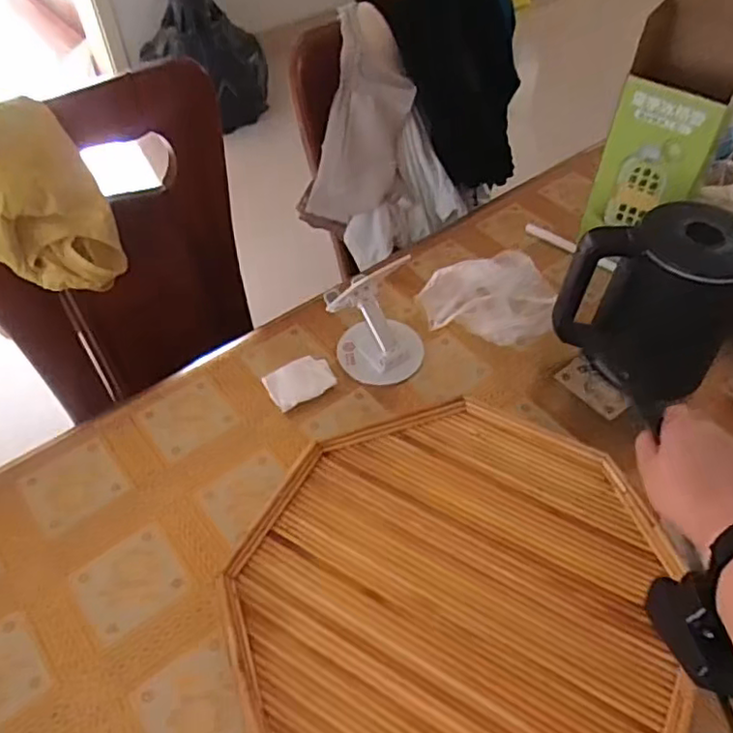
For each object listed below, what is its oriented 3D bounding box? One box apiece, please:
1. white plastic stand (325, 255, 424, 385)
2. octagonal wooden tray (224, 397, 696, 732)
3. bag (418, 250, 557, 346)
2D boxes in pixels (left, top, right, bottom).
[{"bbox_3d":[0.010,-0.047,0.673,0.102,0.094,0.095,-4,50,-1],"label":"white plastic stand"},{"bbox_3d":[0.074,0.186,0.510,0.343,0.032,0.335,-16,52,-11],"label":"octagonal wooden tray"},{"bbox_3d":[0.139,-0.080,0.709,0.141,0.068,0.113,13,52,13],"label":"bag"}]

